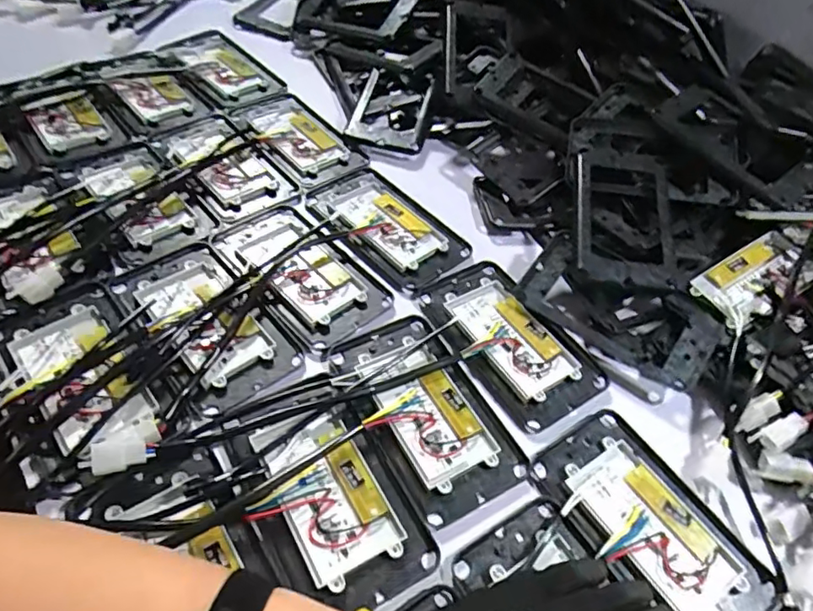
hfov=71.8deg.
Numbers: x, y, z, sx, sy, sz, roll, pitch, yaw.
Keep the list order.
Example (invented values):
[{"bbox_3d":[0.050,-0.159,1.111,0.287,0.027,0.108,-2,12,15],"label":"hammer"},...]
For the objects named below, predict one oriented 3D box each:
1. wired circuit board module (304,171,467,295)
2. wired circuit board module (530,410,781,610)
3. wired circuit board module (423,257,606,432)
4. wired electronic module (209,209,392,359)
[{"bbox_3d":[-0.018,-0.081,0.547,0.090,0.011,0.162,-33,61,-31],"label":"wired circuit board module"},{"bbox_3d":[0.166,0.149,0.378,0.095,0.015,0.155,-23,57,-26],"label":"wired circuit board module"},{"bbox_3d":[0.086,0.025,0.468,0.092,0.017,0.157,-25,57,-27],"label":"wired circuit board module"},{"bbox_3d":[-0.091,-0.031,0.489,0.090,0.013,0.159,-32,61,-31],"label":"wired electronic module"}]

